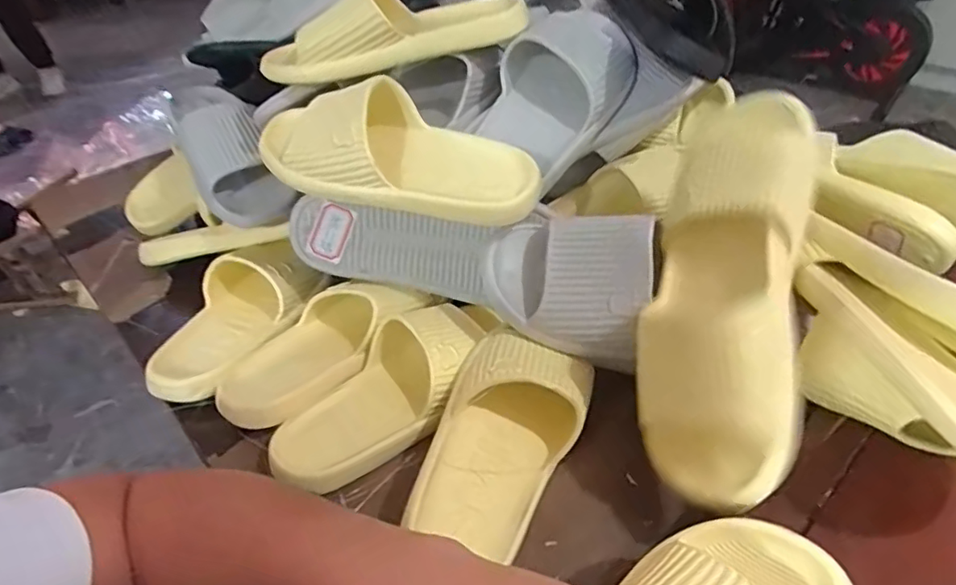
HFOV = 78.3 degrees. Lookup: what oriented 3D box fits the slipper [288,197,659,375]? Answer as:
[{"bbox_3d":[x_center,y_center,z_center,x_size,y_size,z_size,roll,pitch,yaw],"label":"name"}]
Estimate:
[{"bbox_3d":[-0.005,-0.025,0.539,0.350,0.110,0.087,13,43,25],"label":"slipper"}]

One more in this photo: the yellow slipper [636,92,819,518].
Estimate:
[{"bbox_3d":[0.177,-0.010,0.416,0.095,0.079,0.302,11,71,14],"label":"yellow slipper"}]

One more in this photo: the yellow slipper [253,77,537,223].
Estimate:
[{"bbox_3d":[-0.076,-0.123,0.507,0.265,0.077,0.087,8,43,14],"label":"yellow slipper"}]

